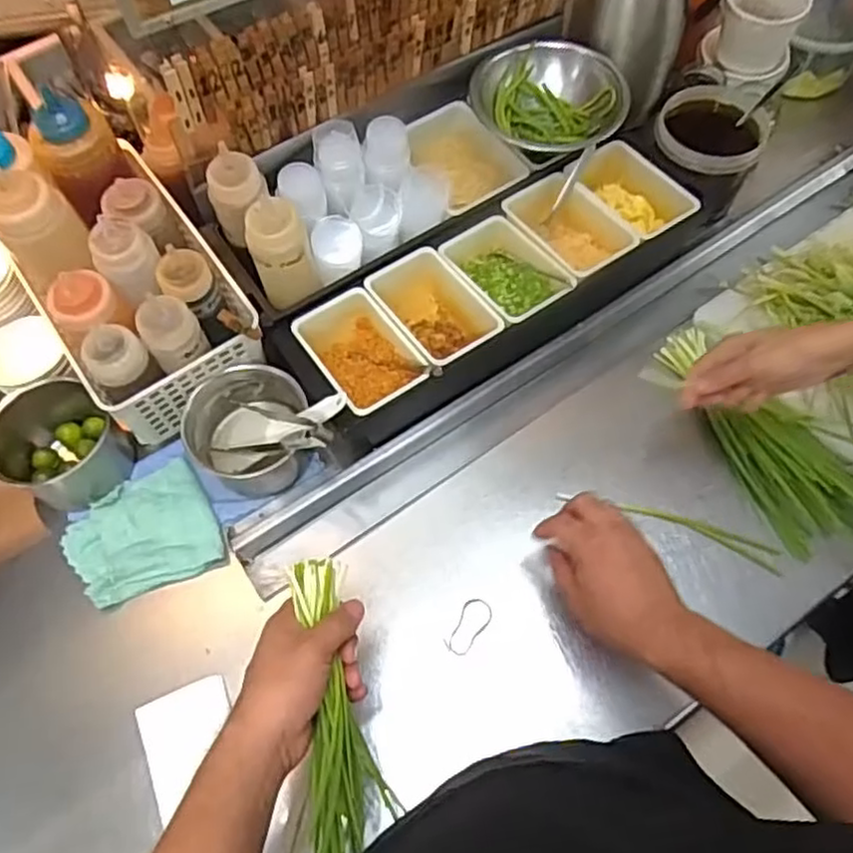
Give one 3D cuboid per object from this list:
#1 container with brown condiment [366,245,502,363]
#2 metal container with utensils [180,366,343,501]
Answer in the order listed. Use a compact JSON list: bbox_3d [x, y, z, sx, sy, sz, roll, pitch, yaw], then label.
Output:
[{"bbox_3d":[0.008,-0.116,0.761,0.087,0.072,0.140,-31,67,-13],"label":"container with brown condiment"},{"bbox_3d":[-0.158,0.007,0.692,0.149,0.104,0.104,24,67,13],"label":"metal container with utensils"}]

